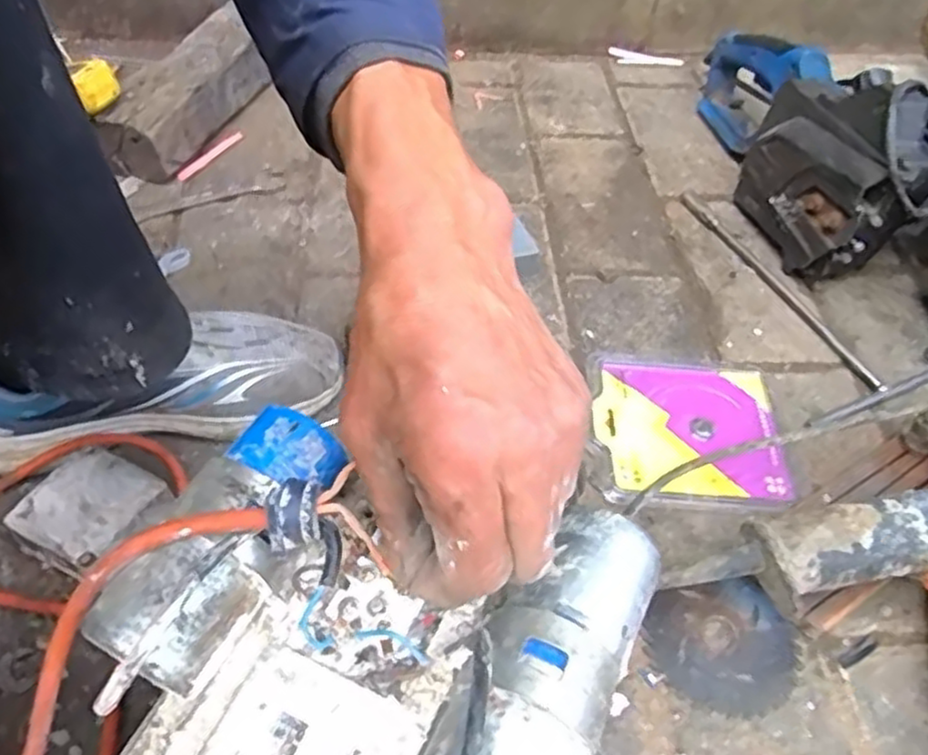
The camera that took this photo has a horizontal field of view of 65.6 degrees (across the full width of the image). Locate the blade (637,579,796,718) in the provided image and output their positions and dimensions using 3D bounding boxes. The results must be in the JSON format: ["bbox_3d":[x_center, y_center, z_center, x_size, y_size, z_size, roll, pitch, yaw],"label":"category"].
[{"bbox_3d":[0.166,0.173,0.465,0.094,0.005,0.082,-7,53,-10],"label":"blade"}]

